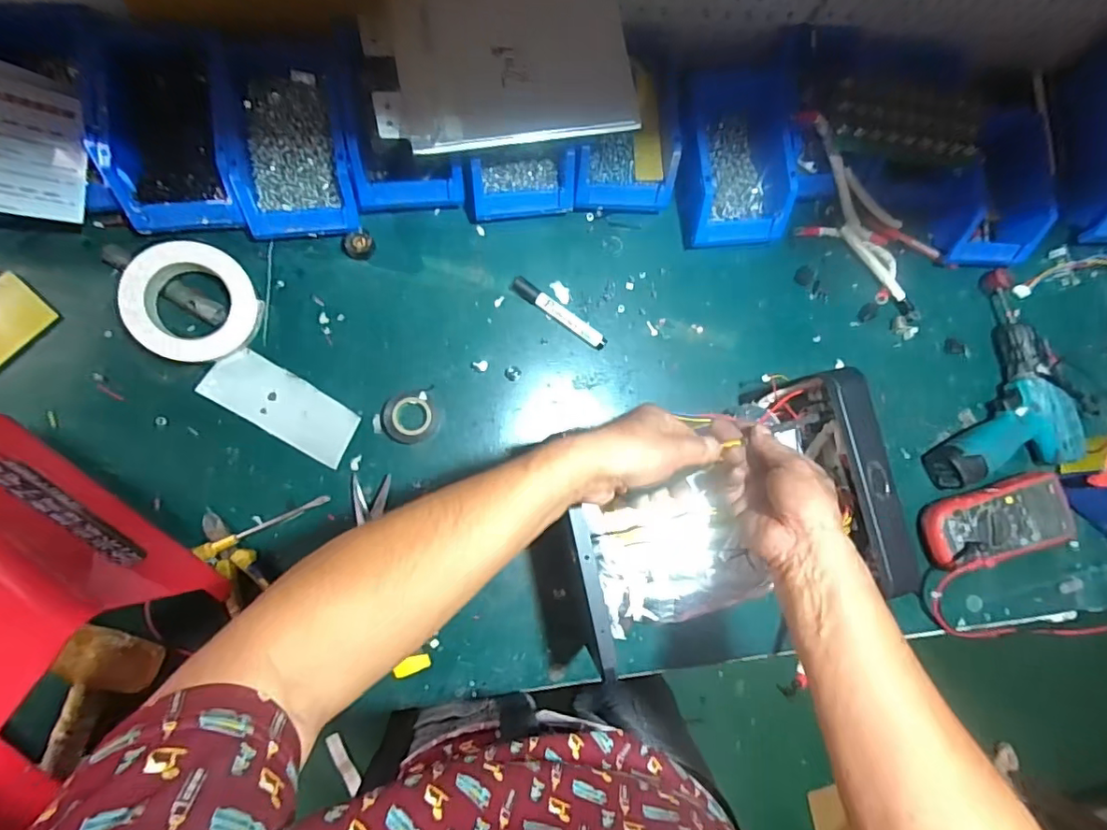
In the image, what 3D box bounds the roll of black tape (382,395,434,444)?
[{"bbox_3d":[-0.162,0.005,0.609,0.054,0.011,0.053,1,85,-8],"label":"roll of black tape"}]

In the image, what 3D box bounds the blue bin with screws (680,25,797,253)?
[{"bbox_3d":[0.209,-0.305,0.652,0.122,0.090,0.197,-7,86,-8],"label":"blue bin with screws"}]

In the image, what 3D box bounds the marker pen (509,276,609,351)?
[{"bbox_3d":[0.008,-0.120,0.649,0.129,0.014,0.019,35,81,-3],"label":"marker pen"}]

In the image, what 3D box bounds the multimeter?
[{"bbox_3d":[0.542,0.132,0.673,0.177,0.044,0.084,-13,87,-9],"label":"multimeter"}]

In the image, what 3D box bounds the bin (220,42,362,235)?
[{"bbox_3d":[-0.279,-0.296,0.591,0.123,0.083,0.195,-6,85,-8],"label":"bin"}]

